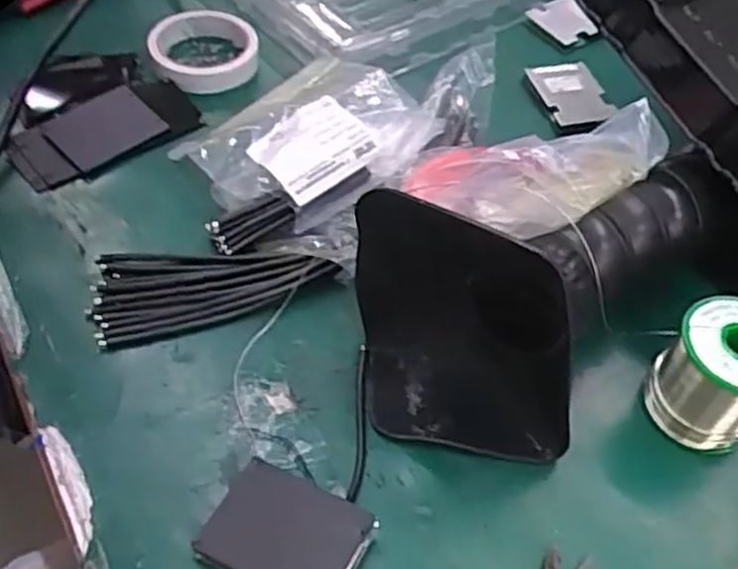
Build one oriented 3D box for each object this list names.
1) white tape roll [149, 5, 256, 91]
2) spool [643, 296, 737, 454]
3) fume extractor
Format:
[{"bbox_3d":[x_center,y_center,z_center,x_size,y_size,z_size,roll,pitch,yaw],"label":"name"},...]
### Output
[{"bbox_3d":[-0.144,-0.208,0.670,0.090,0.029,0.091,0,52,-5],"label":"white tape roll"},{"bbox_3d":[0.215,0.056,0.468,0.065,0.077,0.069,2,52,-3],"label":"spool"},{"bbox_3d":[0.133,0.001,0.458,0.274,0.133,0.127,-17,55,-18],"label":"fume extractor"}]

